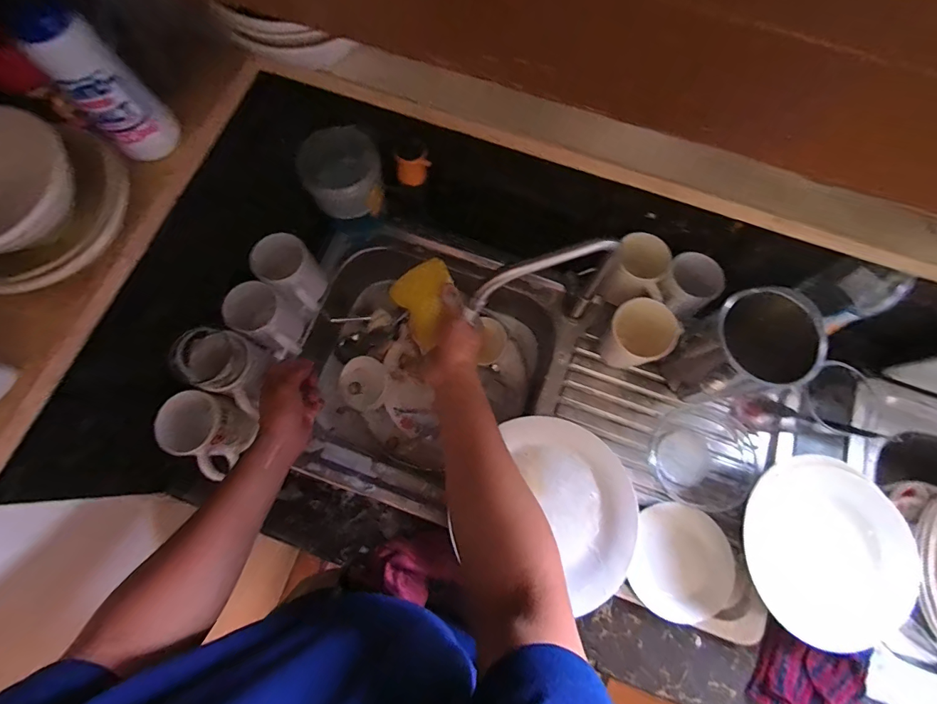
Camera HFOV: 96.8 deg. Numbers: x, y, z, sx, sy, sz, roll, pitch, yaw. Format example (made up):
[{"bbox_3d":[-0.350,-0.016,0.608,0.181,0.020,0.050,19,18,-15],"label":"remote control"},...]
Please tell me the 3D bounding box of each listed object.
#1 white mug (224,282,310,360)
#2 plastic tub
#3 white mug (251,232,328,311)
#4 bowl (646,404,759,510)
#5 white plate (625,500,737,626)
[{"bbox_3d":[-0.289,-0.046,0.606,0.072,0.105,0.078,13,75,2],"label":"white mug"},{"bbox_3d":[-0.183,-0.262,0.622,0.113,0.073,0.110,0,75,-1],"label":"plastic tub"},{"bbox_3d":[-0.260,-0.119,0.609,0.074,0.098,0.070,0,75,-1],"label":"white mug"},{"bbox_3d":[0.325,0.145,0.590,0.136,0.056,0.134,0,75,-1],"label":"bowl"},{"bbox_3d":[0.286,0.281,0.555,0.117,0.028,0.140,20,75,4],"label":"white plate"}]

